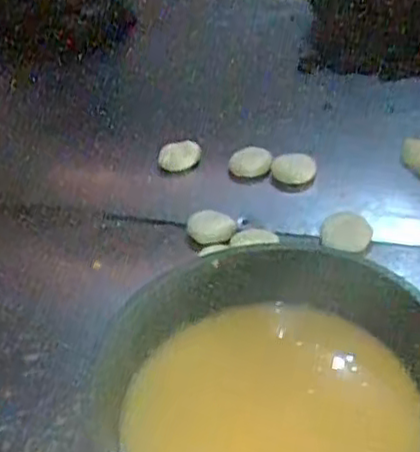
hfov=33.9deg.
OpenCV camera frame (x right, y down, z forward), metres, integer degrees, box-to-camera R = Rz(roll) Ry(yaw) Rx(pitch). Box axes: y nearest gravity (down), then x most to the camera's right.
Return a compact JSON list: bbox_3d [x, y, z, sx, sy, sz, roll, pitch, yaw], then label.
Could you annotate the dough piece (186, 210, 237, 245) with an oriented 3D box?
[{"bbox_3d":[0.001,0.000,0.860,0.060,0.033,0.033,7,39,15],"label":"dough piece"}]

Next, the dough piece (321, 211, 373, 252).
[{"bbox_3d":[0.169,0.006,0.849,0.060,0.046,0.025,3,38,12],"label":"dough piece"}]

